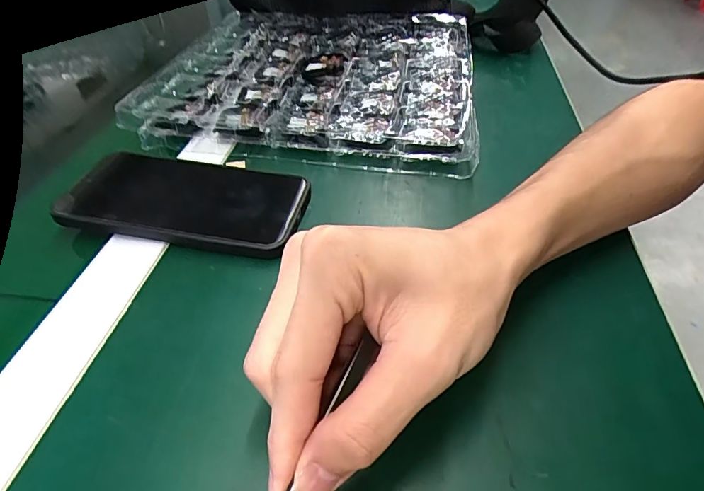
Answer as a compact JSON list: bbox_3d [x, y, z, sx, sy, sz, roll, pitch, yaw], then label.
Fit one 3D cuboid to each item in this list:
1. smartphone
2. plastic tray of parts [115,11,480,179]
[{"bbox_3d":[-0.115,-0.033,0.300,0.159,0.009,0.080,9,45,6],"label":"smartphone"},{"bbox_3d":[-0.030,-0.178,0.427,0.296,0.030,0.271,6,44,8],"label":"plastic tray of parts"}]

